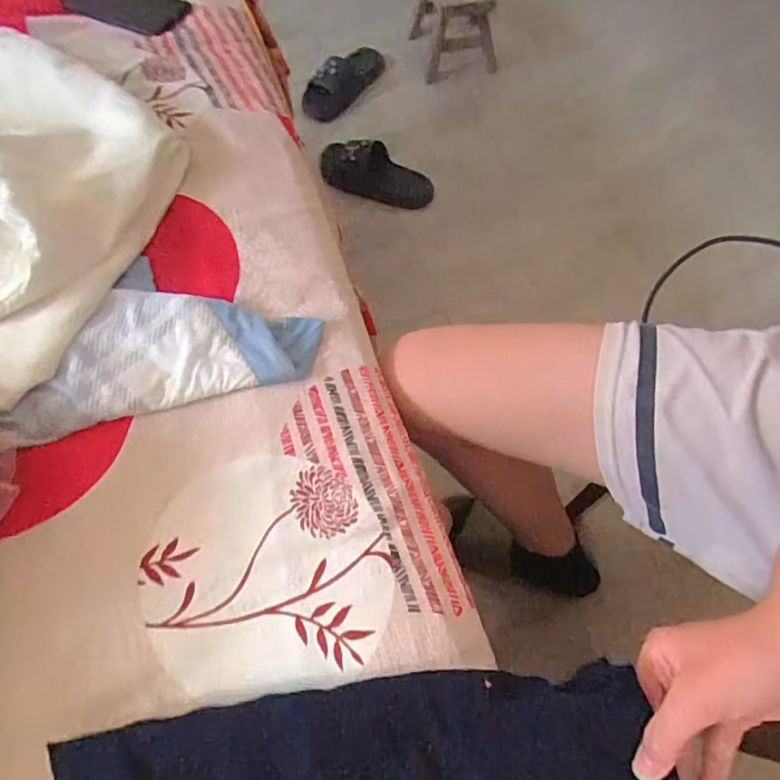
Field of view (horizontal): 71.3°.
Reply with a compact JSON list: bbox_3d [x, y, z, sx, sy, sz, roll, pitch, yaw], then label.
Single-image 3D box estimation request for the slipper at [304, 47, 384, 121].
[{"bbox_3d":[-0.107,-0.765,1.340,0.093,0.105,0.353,19,52,11],"label":"slipper"}]

